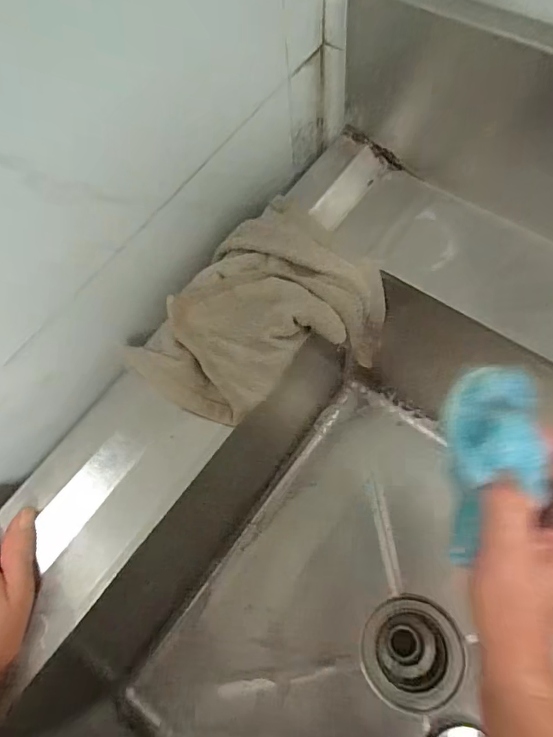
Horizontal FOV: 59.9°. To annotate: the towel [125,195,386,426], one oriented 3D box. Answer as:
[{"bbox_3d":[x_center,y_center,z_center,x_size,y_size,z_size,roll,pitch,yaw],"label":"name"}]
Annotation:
[{"bbox_3d":[-0.008,-0.033,0.443,0.142,0.112,0.207,35,74,19],"label":"towel"}]

